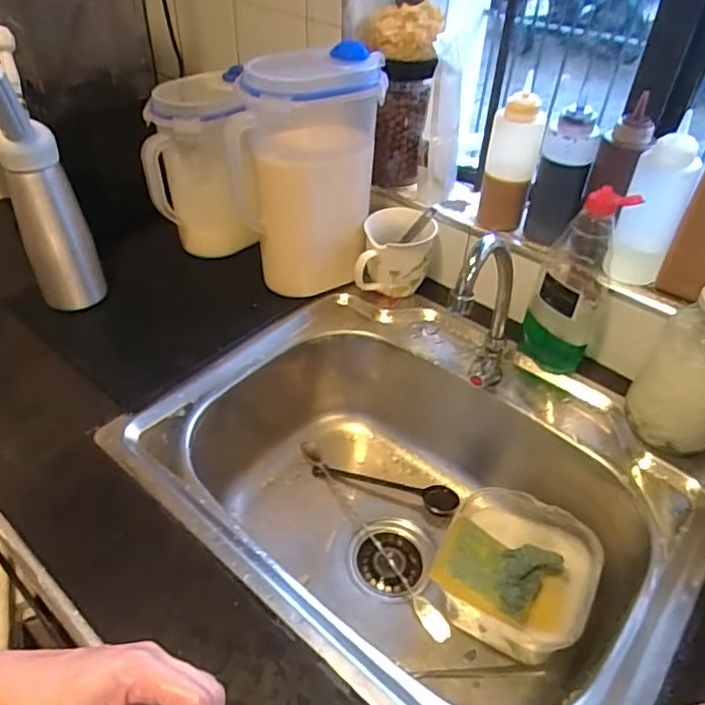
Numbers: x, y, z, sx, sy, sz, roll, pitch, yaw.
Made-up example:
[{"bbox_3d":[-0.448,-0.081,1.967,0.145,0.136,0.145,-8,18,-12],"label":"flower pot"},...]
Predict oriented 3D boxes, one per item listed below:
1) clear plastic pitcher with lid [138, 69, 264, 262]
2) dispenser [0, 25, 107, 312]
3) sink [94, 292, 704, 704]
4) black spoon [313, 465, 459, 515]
[{"bbox_3d":[-0.191,-0.248,0.794,0.136,0.231,0.132,2,41,-1],"label":"clear plastic pitcher with lid"},{"bbox_3d":[-0.361,-0.176,0.675,0.076,0.320,0.106,-20,46,-24],"label":"dispenser"},{"bbox_3d":[0.069,0.182,0.671,0.541,0.210,0.432,30,48,28],"label":"sink"},{"bbox_3d":[0.043,0.177,0.773,0.197,0.029,0.037,13,41,12],"label":"black spoon"}]

